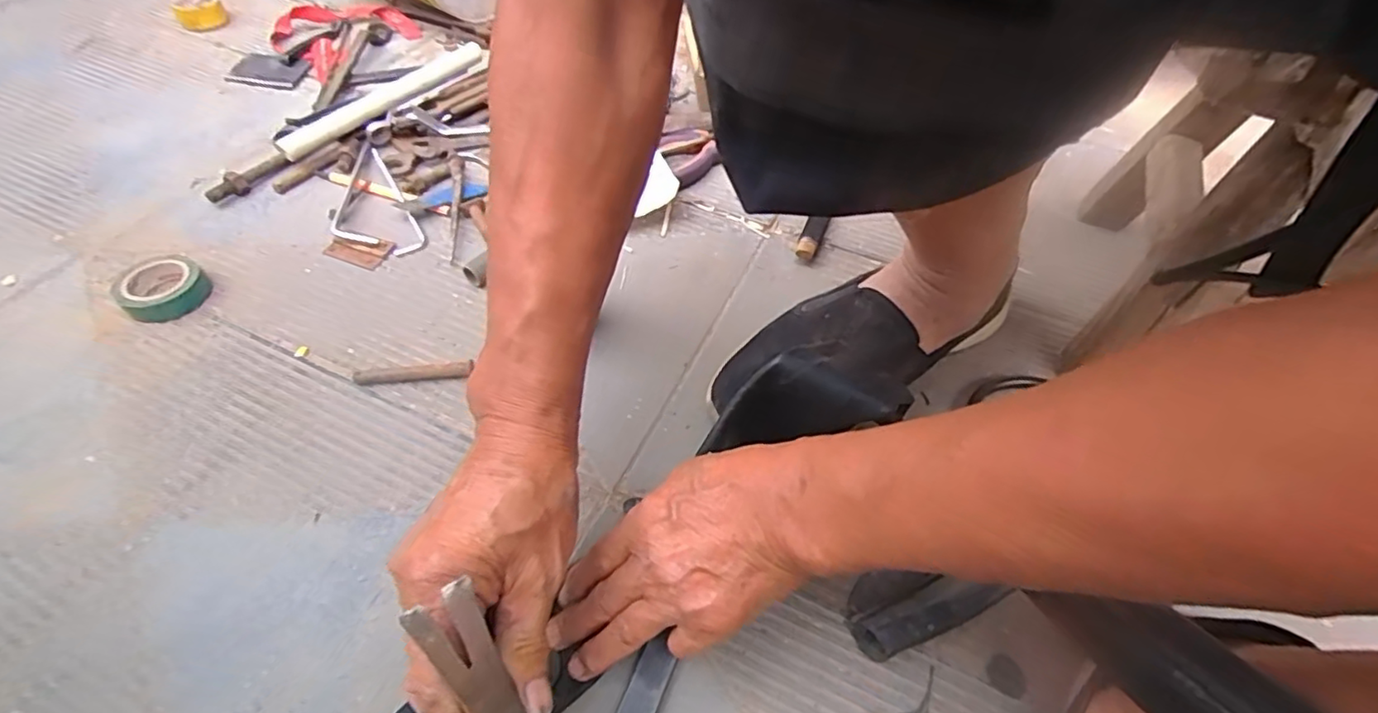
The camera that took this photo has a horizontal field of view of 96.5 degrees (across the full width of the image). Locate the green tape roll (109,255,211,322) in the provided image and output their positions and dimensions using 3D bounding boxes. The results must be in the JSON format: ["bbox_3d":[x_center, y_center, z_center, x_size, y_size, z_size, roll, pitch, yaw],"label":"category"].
[{"bbox_3d":[-0.404,-0.052,0.471,0.059,0.023,0.056,2,53,-2],"label":"green tape roll"}]

